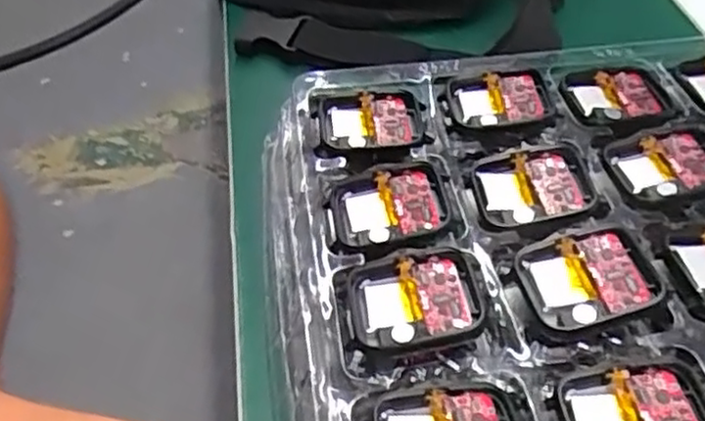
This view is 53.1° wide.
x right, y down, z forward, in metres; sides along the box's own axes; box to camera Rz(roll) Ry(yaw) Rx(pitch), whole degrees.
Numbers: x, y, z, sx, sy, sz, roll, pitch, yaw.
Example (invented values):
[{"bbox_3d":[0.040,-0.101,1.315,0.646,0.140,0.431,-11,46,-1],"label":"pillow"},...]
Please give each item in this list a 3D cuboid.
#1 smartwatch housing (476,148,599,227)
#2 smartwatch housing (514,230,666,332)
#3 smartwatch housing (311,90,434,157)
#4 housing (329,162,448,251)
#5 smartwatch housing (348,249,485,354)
[{"bbox_3d":[0.070,-0.008,0.271,0.043,0.008,0.036,-7,47,-6],"label":"smartwatch housing"},{"bbox_3d":[0.080,0.023,0.238,0.041,0.010,0.034,-10,48,-8],"label":"smartwatch housing"},{"bbox_3d":[0.008,-0.037,0.300,0.047,0.007,0.035,-5,47,-4],"label":"smartwatch housing"},{"bbox_3d":[0.014,-0.001,0.266,0.043,0.011,0.035,-4,47,-3],"label":"housing"},{"bbox_3d":[0.022,0.031,0.237,0.044,0.008,0.036,-5,47,-4],"label":"smartwatch housing"}]

